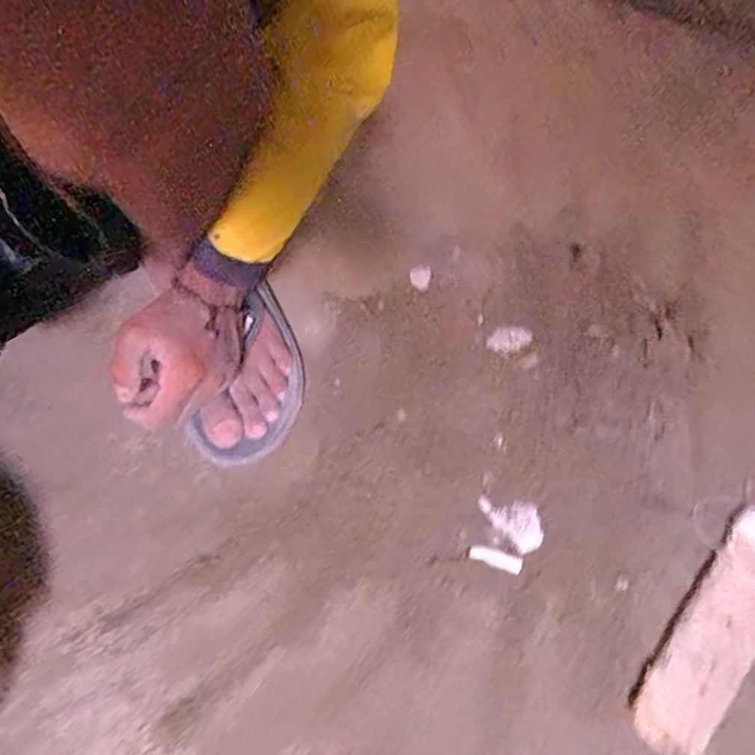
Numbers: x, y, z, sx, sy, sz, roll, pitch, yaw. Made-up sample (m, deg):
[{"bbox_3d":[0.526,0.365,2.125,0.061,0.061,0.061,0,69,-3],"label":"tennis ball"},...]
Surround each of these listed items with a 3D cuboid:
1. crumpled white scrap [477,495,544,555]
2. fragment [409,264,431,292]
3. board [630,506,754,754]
[{"bbox_3d":[0.117,0.120,0.465,0.034,0.013,0.061,-40,74,-19],"label":"crumpled white scrap"},{"bbox_3d":[0.047,-0.113,0.609,0.023,0.008,0.030,12,65,2],"label":"fragment"},{"bbox_3d":[0.322,0.190,0.479,0.069,0.013,0.304,42,70,15],"label":"board"}]

